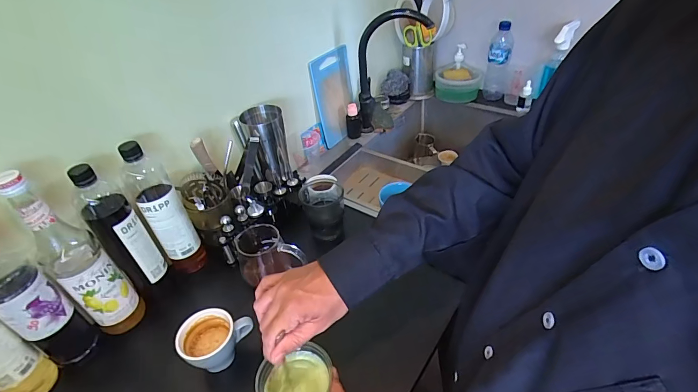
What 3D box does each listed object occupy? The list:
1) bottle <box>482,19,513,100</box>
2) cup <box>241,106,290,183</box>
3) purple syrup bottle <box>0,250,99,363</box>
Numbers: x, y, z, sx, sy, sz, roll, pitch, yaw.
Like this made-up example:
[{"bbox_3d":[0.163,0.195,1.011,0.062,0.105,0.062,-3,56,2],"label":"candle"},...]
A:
[{"bbox_3d":[0.463,-0.411,1.130,0.066,0.235,0.065,9,41,18],"label":"bottle"},{"bbox_3d":[-0.172,-0.101,0.786,0.077,0.168,0.092,-18,40,-14],"label":"cup"},{"bbox_3d":[-0.463,0.144,0.519,0.079,0.310,0.069,21,46,29],"label":"purple syrup bottle"}]

